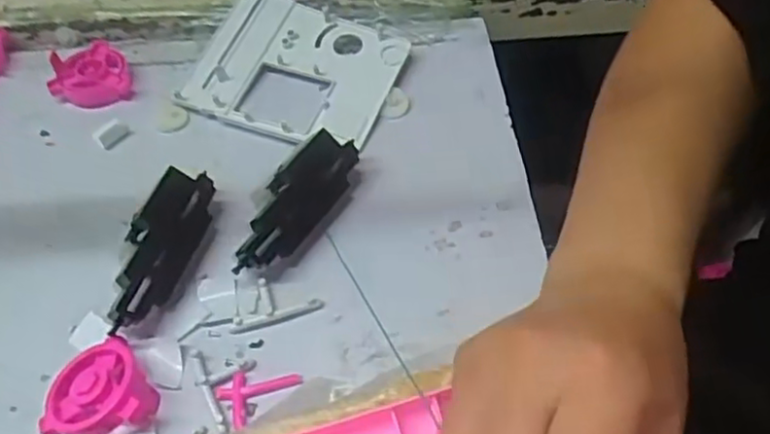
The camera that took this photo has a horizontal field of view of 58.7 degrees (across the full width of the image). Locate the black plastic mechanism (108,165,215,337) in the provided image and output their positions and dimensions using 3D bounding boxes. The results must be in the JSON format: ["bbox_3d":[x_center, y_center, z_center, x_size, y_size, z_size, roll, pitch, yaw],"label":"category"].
[{"bbox_3d":[-0.127,0.017,0.381,0.034,0.028,0.096,12,63,10],"label":"black plastic mechanism"}]

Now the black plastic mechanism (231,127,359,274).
[{"bbox_3d":[-0.053,-0.009,0.400,0.039,0.037,0.103,23,56,18],"label":"black plastic mechanism"}]

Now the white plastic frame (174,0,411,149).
[{"bbox_3d":[-0.064,-0.104,0.483,0.141,0.023,0.114,19,55,15],"label":"white plastic frame"}]

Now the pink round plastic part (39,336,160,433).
[{"bbox_3d":[-0.142,0.089,0.334,0.051,0.020,0.051,-1,52,1],"label":"pink round plastic part"}]

